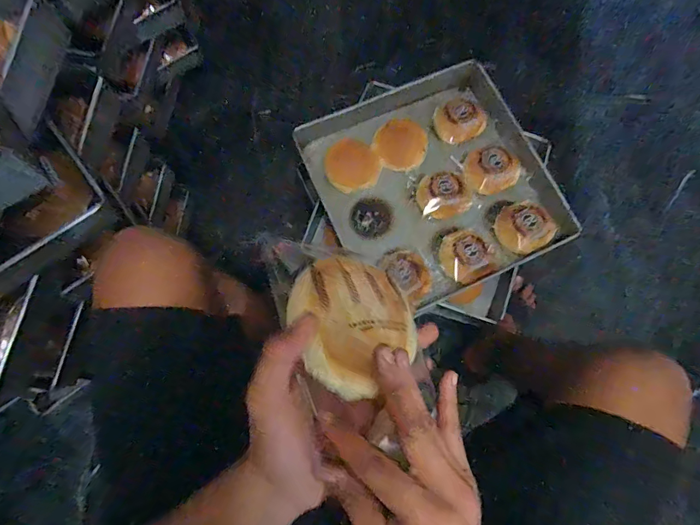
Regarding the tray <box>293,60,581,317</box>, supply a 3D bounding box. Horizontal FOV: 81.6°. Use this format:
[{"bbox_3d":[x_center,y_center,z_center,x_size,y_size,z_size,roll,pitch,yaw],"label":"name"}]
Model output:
[{"bbox_3d":[0.160,-0.151,0.780,0.428,0.049,0.421,-26,78,-8],"label":"tray"}]

